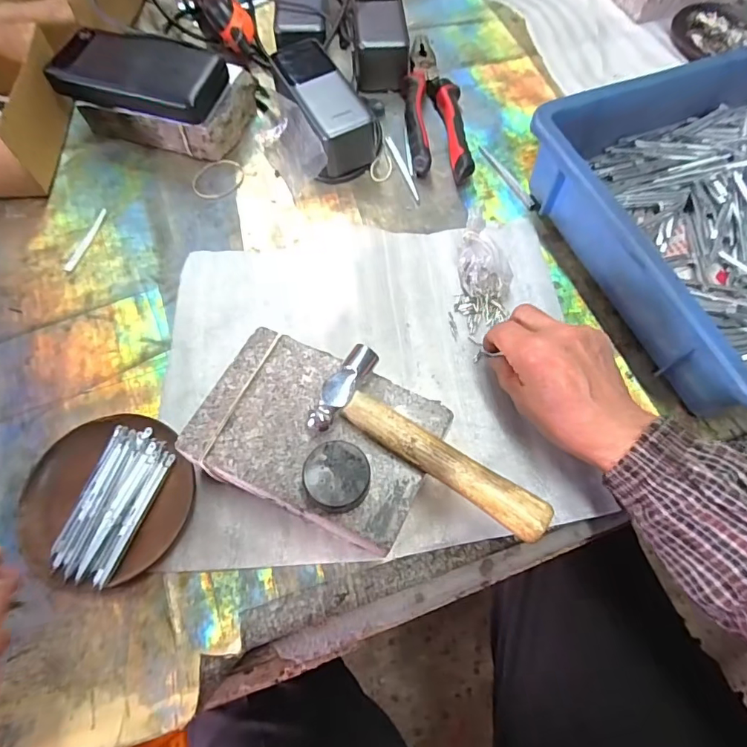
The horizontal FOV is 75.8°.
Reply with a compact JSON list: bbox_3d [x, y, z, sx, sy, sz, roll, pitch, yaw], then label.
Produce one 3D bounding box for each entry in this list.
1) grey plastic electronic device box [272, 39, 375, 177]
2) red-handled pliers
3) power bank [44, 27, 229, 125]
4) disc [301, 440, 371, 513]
[{"bbox_3d":[-0.053,-0.262,0.471,0.055,0.049,0.141,-27,70,-12],"label":"grey plastic electronic device box"},{"bbox_3d":[0.063,-0.282,0.500,0.059,0.023,0.216,-1,67,-1],"label":"red-handled pliers"},{"bbox_3d":[-0.219,-0.280,0.449,0.148,0.025,0.076,19,68,7],"label":"power bank"},{"bbox_3d":[-0.021,0.061,0.280,0.037,0.022,0.039,0,67,-1],"label":"disc"}]

